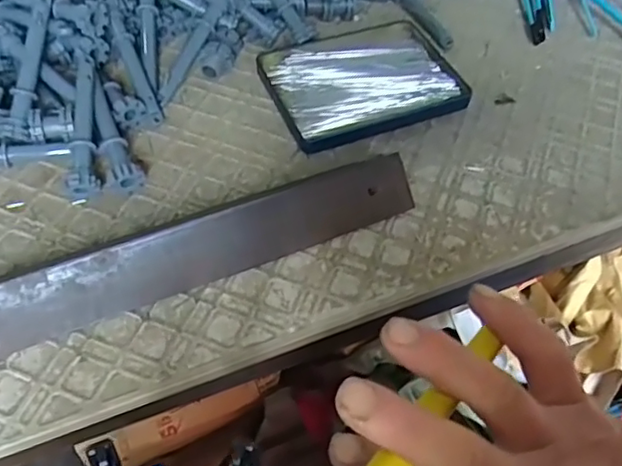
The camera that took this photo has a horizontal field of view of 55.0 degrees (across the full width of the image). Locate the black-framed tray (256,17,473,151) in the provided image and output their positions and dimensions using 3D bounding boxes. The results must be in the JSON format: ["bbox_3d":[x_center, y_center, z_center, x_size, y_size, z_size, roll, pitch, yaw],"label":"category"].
[{"bbox_3d":[0.035,-0.111,0.429,0.127,0.015,0.106,-18,59,-16],"label":"black-framed tray"}]

